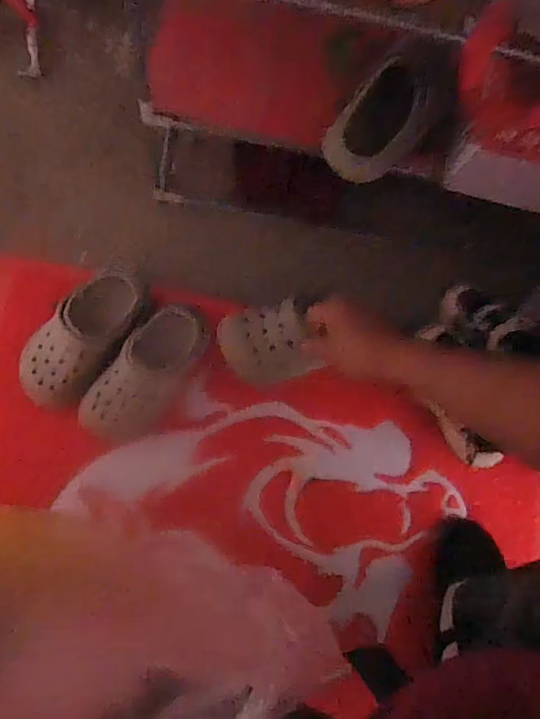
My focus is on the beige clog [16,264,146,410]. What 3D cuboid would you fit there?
[{"bbox_3d":[-0.222,-0.024,0.605,0.087,0.061,0.174,34,78,-2],"label":"beige clog"}]

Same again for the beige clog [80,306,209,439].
[{"bbox_3d":[-0.144,0.019,0.606,0.085,0.057,0.181,38,78,-1],"label":"beige clog"}]

